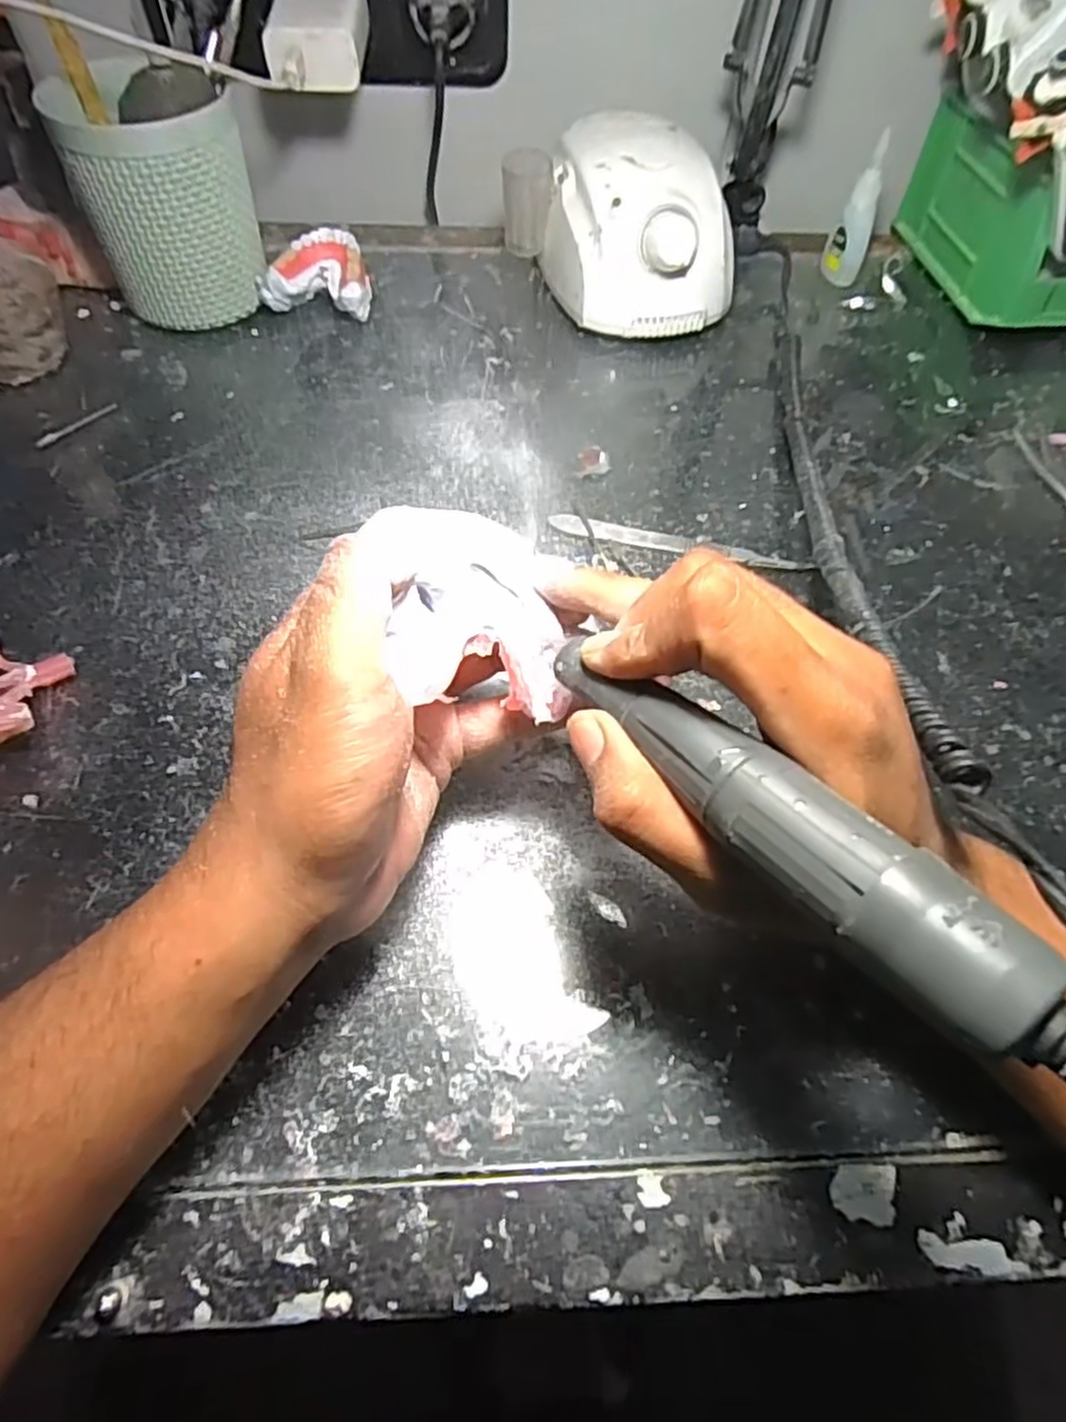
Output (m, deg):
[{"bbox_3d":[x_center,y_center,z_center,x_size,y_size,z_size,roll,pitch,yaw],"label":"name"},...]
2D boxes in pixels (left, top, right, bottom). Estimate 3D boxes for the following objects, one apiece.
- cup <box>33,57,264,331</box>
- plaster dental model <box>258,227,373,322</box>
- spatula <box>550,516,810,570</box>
[{"bbox_3d":[-0.208,-0.291,0.433,0.091,0.109,0.081,-17,60,-13],"label":"cup"},{"bbox_3d":[-0.135,-0.277,0.476,0.064,0.031,0.053,4,58,0],"label":"plaster dental model"},{"bbox_3d":[0.074,-0.085,0.376,0.130,0.005,0.012,10,58,4],"label":"spatula"}]

